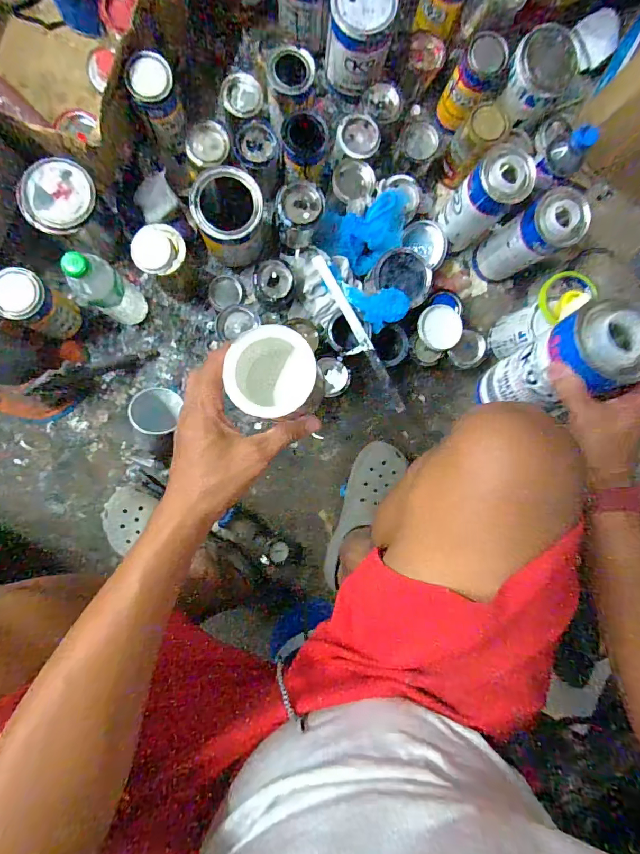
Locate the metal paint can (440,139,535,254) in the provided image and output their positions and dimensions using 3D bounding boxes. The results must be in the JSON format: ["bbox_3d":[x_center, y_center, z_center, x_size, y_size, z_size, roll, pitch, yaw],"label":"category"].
[{"bbox_3d":[0.257,-0.362,0.665,0.081,0.176,0.077,0,91,-7],"label":"metal paint can"}]

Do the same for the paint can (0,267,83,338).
[{"bbox_3d":[-0.442,-0.191,0.639,0.075,0.116,0.073,0,91,-7],"label":"paint can"}]

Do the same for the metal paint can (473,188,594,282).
[{"bbox_3d":[0.341,-0.309,0.684,0.077,0.218,0.070,0,91,-7],"label":"metal paint can"}]

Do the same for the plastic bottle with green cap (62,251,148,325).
[{"bbox_3d":[-0.313,-0.201,0.612,0.054,0.218,0.058,0,91,-7],"label":"plastic bottle with green cap"}]

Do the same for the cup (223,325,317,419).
[{"bbox_3d":[-0.043,-0.046,0.354,0.068,0.074,0.071,0,91,-7],"label":"cup"}]

